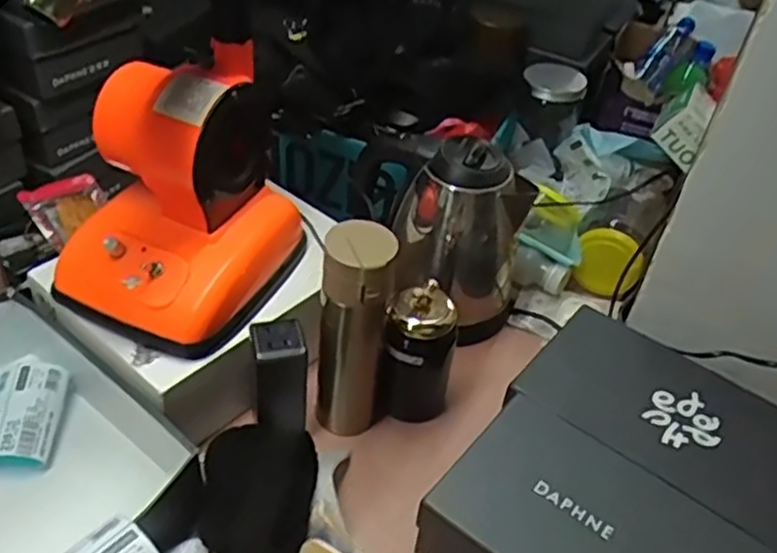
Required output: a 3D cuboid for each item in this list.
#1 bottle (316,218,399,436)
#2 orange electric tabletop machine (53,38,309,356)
[{"bbox_3d":[-0.035,0.062,0.706,0.067,0.245,0.055,6,41,-2],"label":"bottle"},{"bbox_3d":[-0.196,-0.078,0.689,0.178,0.200,0.197,17,42,11],"label":"orange electric tabletop machine"}]

